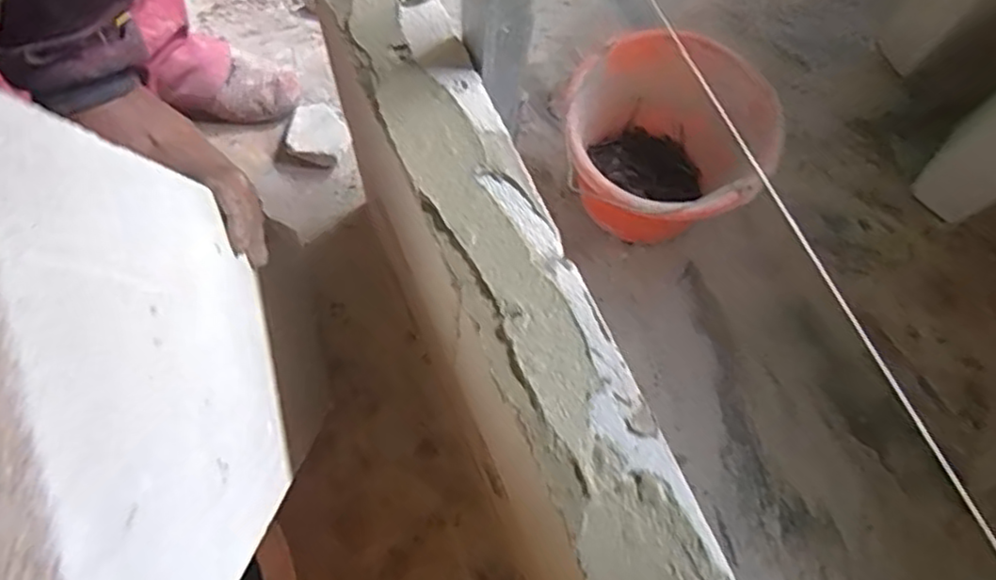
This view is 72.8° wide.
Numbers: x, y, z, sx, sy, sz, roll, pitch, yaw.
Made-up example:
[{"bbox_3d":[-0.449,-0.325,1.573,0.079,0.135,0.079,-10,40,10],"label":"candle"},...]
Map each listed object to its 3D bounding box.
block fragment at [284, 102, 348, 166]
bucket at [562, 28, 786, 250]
[{"bbox_3d":[-0.237,-0.199,0.871,0.076,0.034,0.096,-21,72,-11],"label":"block fragment"},{"bbox_3d":[0.189,-0.159,0.818,0.223,0.182,0.250,39,72,11],"label":"bucket"}]

